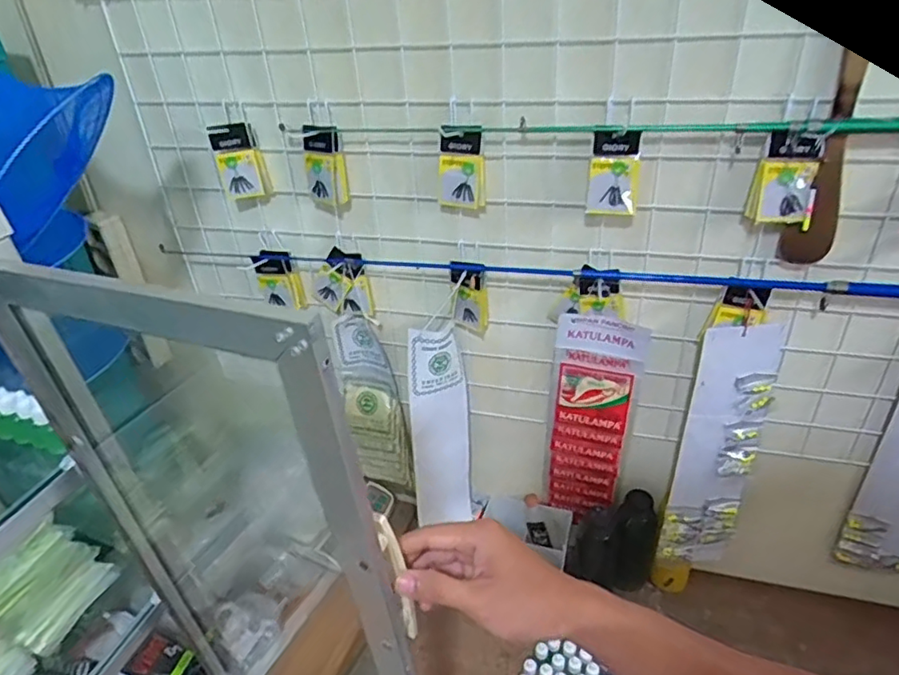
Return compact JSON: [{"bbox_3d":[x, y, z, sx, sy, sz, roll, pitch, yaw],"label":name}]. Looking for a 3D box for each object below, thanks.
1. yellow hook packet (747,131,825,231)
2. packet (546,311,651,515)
[{"bbox_3d":[0.351,-0.166,0.622,0.060,0.111,0.026,17,55,27],"label":"yellow hook packet"},{"bbox_3d":[0.207,0.131,0.877,0.119,0.361,0.037,2,34,10],"label":"packet"}]

